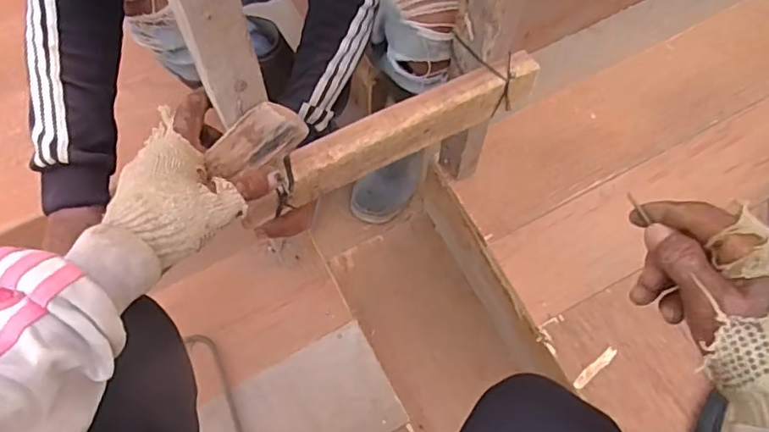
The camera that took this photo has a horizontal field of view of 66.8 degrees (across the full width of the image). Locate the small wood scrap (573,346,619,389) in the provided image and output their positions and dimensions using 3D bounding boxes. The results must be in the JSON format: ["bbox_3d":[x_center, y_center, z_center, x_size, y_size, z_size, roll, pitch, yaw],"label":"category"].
[{"bbox_3d":[0.260,0.187,0.719,0.069,0.007,0.012,-36,72,-15],"label":"small wood scrap"}]

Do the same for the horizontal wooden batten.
[{"bbox_3d":[0.010,-0.080,0.559,0.311,0.057,0.035,-27,69,-11],"label":"horizontal wooden batten"}]

